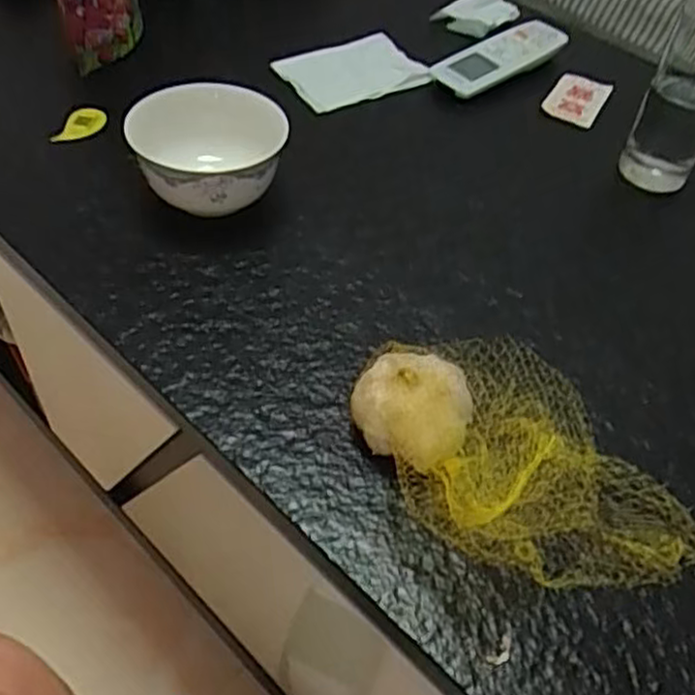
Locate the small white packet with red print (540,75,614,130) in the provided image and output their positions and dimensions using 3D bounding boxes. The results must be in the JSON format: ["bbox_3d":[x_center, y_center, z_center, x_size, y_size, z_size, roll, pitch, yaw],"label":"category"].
[{"bbox_3d":[0.222,-0.242,0.705,0.052,0.011,0.084,25,53,18],"label":"small white packet with red print"}]

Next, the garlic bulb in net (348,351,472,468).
[{"bbox_3d":[0.035,0.036,0.399,0.062,0.049,0.048,23,51,13],"label":"garlic bulb in net"}]

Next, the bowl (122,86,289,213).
[{"bbox_3d":[-0.102,-0.139,0.534,0.108,0.064,0.111,3,49,-3],"label":"bowl"}]

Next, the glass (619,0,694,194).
[{"bbox_3d":[0.274,-0.202,0.582,0.060,0.139,0.057,29,53,19],"label":"glass"}]

